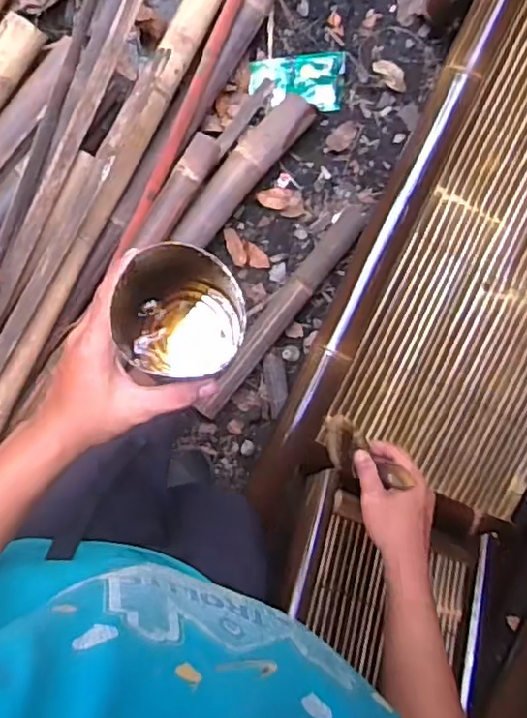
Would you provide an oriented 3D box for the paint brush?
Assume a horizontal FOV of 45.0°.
[{"bbox_3d":[0.115,0.116,0.758,0.028,0.188,0.060,25,92,-22],"label":"paint brush"}]

